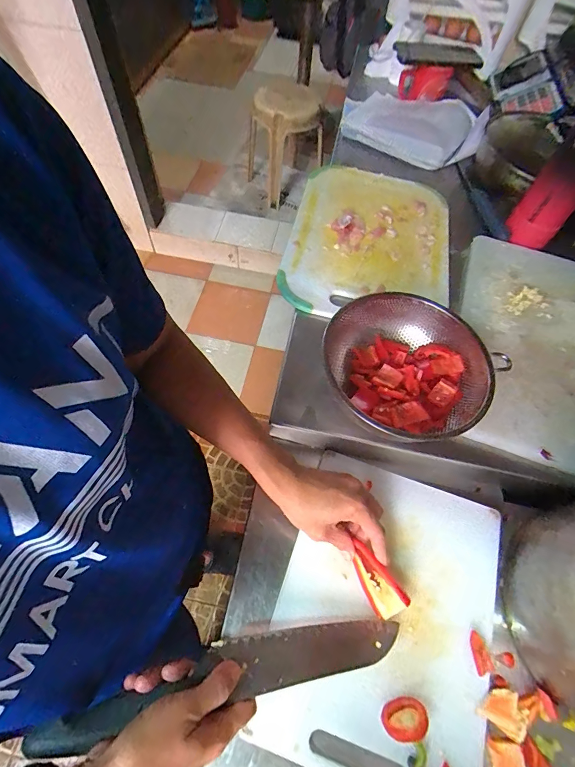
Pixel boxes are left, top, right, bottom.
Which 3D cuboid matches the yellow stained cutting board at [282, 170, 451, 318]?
[{"bbox_3d":[0.132,-0.229,0.585,0.251,0.015,0.343,15,63,2],"label":"yellow stained cutting board"}]

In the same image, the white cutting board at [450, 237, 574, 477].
[{"bbox_3d":[0.355,-0.056,0.507,0.248,0.018,0.362,21,62,7],"label":"white cutting board"}]

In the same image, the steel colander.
[{"bbox_3d":[0.141,-0.023,0.436,0.172,0.058,0.188,2,61,-3],"label":"steel colander"}]

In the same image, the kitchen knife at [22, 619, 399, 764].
[{"bbox_3d":[-0.038,0.238,0.305,0.292,0.015,0.041,-1,60,-21],"label":"kitchen knife"}]

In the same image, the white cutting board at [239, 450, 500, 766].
[{"bbox_3d":[0.101,0.229,0.373,0.209,0.011,0.276,19,63,6],"label":"white cutting board"}]

